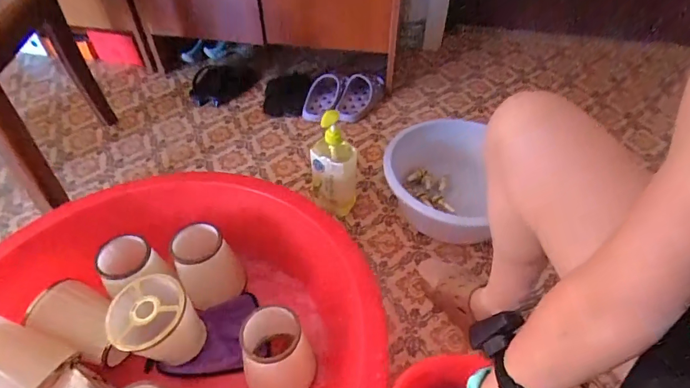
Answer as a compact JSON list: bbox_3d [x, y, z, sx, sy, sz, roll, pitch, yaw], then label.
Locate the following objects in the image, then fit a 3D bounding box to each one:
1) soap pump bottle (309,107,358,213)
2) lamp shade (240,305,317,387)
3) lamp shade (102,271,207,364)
[{"bbox_3d":[-0.025,-0.071,0.924,0.100,0.266,0.065,-1,47,0],"label":"soap pump bottle"},{"bbox_3d":[-0.109,0.259,0.671,0.116,0.140,0.101,-20,49,-17],"label":"lamp shade"},{"bbox_3d":[-0.310,0.222,0.696,0.122,0.134,0.113,-24,51,-22],"label":"lamp shade"}]

